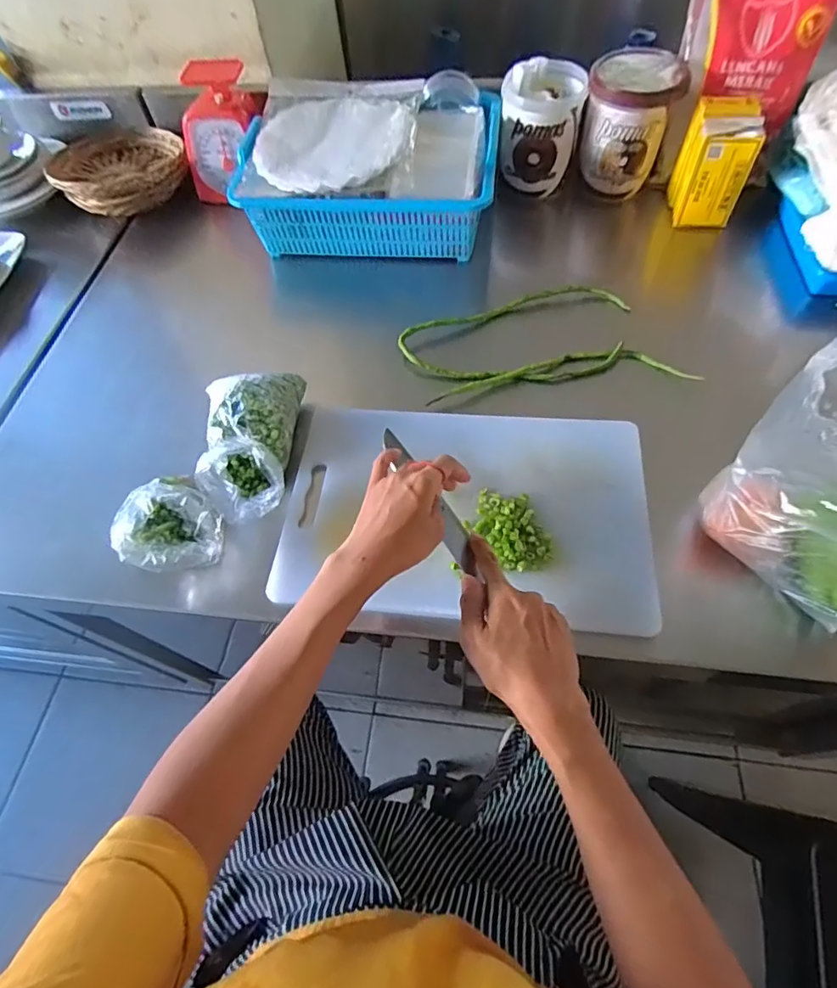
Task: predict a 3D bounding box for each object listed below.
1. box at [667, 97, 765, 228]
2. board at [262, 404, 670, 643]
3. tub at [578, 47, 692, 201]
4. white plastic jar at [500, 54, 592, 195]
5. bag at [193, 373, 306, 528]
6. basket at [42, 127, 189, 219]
[{"bbox_3d":[0.388,-0.434,0.688,0.071,0.126,0.082,5,61,8],"label":"box"},{"bbox_3d":[0.044,0.010,0.521,0.345,0.025,0.232,3,60,6],"label":"board"},{"bbox_3d":[0.290,-0.510,0.730,0.116,0.141,0.107,-2,60,3],"label":"tub"},{"bbox_3d":[0.171,-0.511,0.735,0.105,0.124,0.107,-2,60,3],"label":"white plastic jar"},{"bbox_3d":[-0.170,-0.061,0.529,0.075,0.071,0.162,-1,60,4],"label":"bag"},{"bbox_3d":[-0.459,-0.503,0.811,0.185,0.056,0.183,-26,61,-10],"label":"basket"}]

